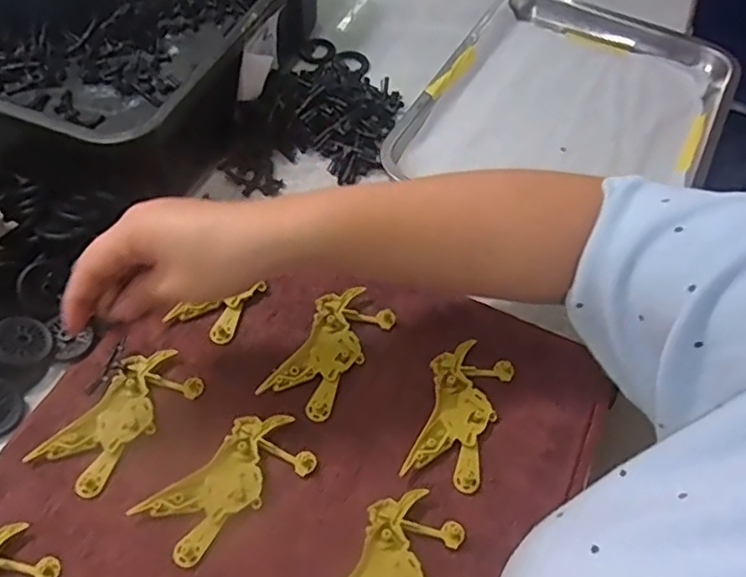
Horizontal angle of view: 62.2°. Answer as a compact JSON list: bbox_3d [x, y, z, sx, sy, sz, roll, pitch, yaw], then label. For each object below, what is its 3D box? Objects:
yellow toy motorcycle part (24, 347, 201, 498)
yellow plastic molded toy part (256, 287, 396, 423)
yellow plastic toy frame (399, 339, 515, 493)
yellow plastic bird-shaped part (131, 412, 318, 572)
[{"bbox_3d":[-0.165,0.082,0.404,0.052,0.009,0.098,34,61,19],"label":"yellow toy motorcycle part"},{"bbox_3d":[-0.031,0.042,0.435,0.050,0.014,0.097,28,59,16],"label":"yellow plastic molded toy part"},{"bbox_3d":[0.058,0.080,0.410,0.050,0.011,0.097,20,57,11],"label":"yellow plastic toy frame"},{"bbox_3d":[-0.089,0.119,0.382,0.099,0.011,0.051,-34,64,-23],"label":"yellow plastic bird-shaped part"}]

